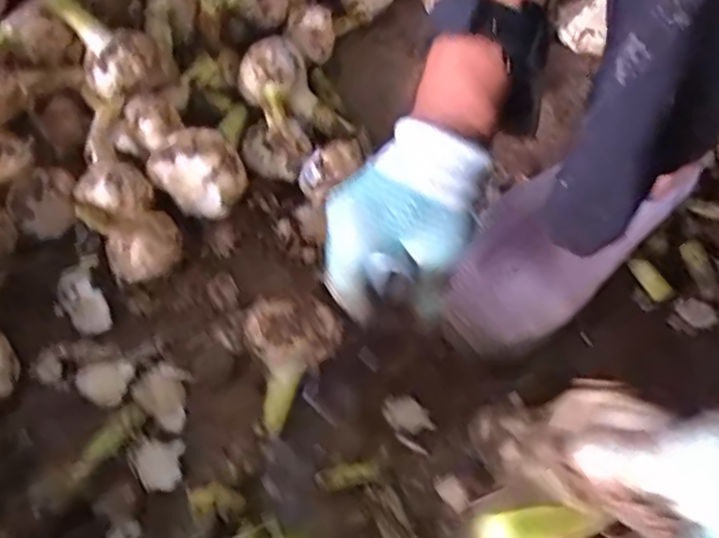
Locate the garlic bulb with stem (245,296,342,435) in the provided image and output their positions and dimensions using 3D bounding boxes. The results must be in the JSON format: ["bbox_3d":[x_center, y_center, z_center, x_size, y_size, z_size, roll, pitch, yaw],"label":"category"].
[{"bbox_3d":[-0.051,0.053,0.390,0.052,0.055,0.074,33,64,18],"label":"garlic bulb with stem"}]

